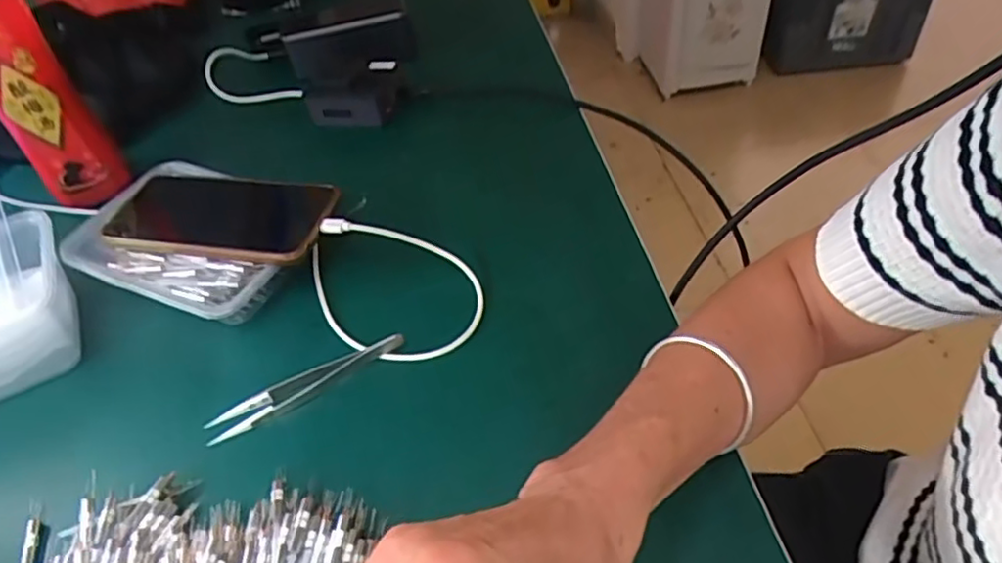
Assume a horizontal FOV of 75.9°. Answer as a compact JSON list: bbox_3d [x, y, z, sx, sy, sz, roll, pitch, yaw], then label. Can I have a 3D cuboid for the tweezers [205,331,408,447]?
[{"bbox_3d":[-0.117,0.063,0.391,0.122,0.016,0.019,-23,48,-15],"label":"tweezers"}]

